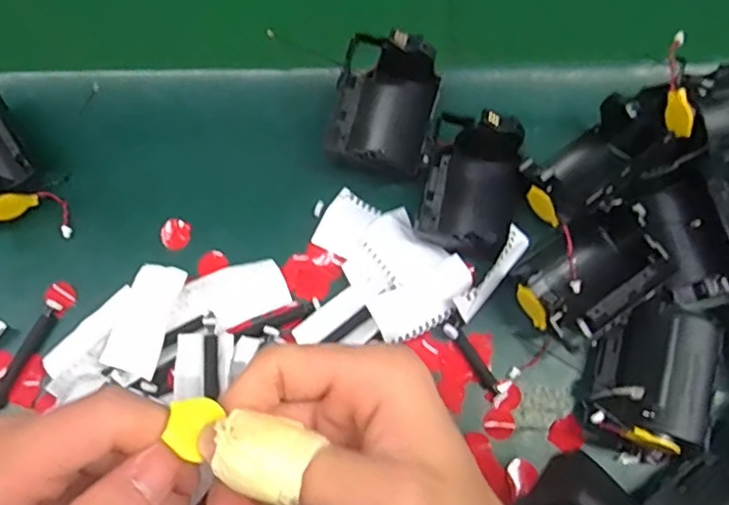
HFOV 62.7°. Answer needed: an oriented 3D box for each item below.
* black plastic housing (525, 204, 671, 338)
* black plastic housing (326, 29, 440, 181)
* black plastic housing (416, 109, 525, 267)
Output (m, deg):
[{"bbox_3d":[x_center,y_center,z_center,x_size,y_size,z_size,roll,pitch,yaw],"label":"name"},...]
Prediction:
[{"bbox_3d":[0.120,0.009,0.311,0.081,0.034,0.050,-34,76,-9],"label":"black plastic housing"},{"bbox_3d":[0.012,-0.084,0.329,0.055,0.035,0.069,13,75,6],"label":"black plastic housing"},{"bbox_3d":[0.059,-0.035,0.322,0.051,0.034,0.075,15,72,5],"label":"black plastic housing"}]

